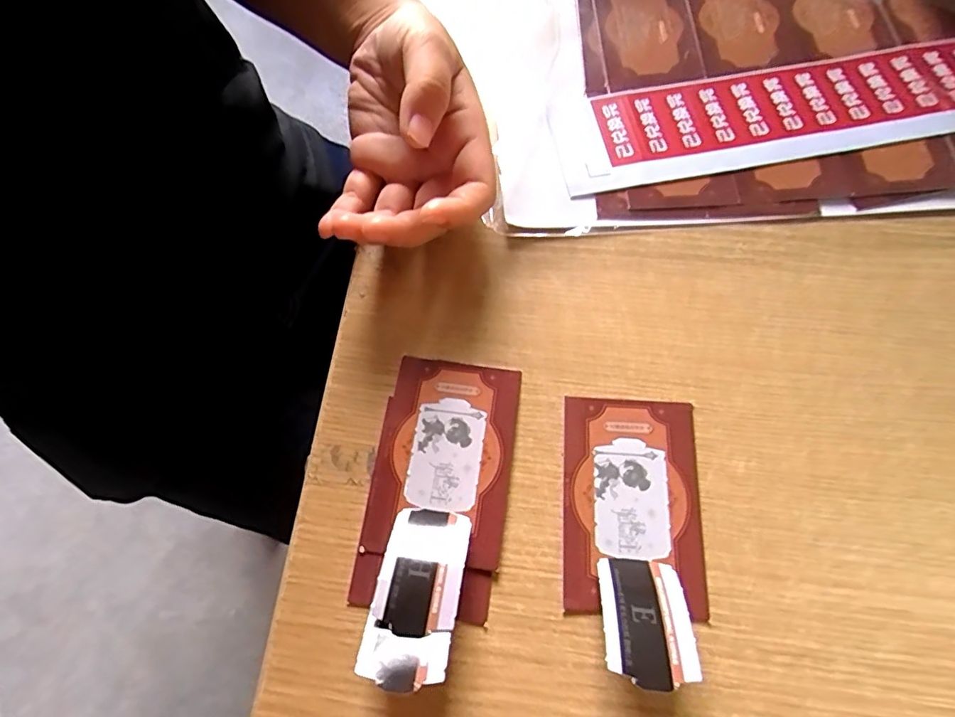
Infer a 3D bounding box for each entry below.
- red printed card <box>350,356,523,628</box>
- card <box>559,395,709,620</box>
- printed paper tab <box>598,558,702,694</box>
[{"bbox_3d":[-0.015,0.049,0.208,0.055,0.004,0.100,8,69,5],"label":"red printed card"},{"bbox_3d":[0.062,0.056,0.201,0.052,0.004,0.082,3,69,3],"label":"card"},{"bbox_3d":[0.058,0.089,0.174,0.029,0.006,0.045,5,31,6],"label":"printed paper tab"}]

